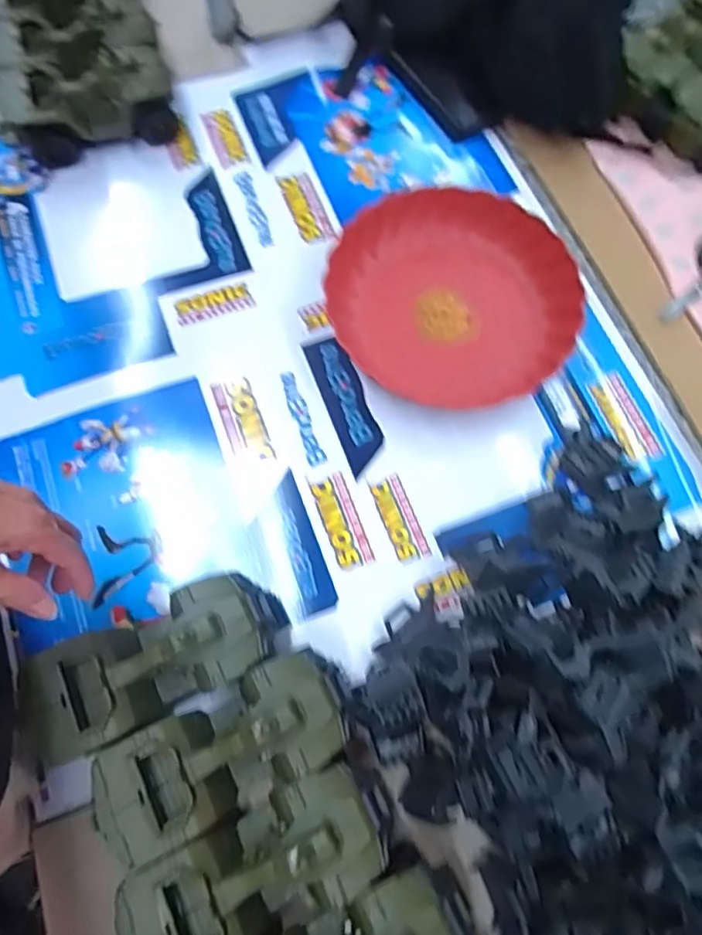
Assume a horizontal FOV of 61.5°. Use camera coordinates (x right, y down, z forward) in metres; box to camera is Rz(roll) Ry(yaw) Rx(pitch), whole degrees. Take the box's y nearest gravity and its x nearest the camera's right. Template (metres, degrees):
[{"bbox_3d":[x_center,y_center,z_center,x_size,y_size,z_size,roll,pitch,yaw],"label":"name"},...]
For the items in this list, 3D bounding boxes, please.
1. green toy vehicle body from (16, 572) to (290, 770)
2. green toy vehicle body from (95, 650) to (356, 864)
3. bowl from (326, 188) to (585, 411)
[{"bbox_3d":[-0.148,0.150,0.457,0.191,0.076,0.083,-24,73,-9],"label":"green toy vehicle body"},{"bbox_3d":[-0.087,0.206,0.436,0.179,0.079,0.077,-26,73,-9],"label":"green toy vehicle body"},{"bbox_3d":[0.099,-0.173,0.589,0.237,0.044,0.218,0,71,-1],"label":"bowl"}]

